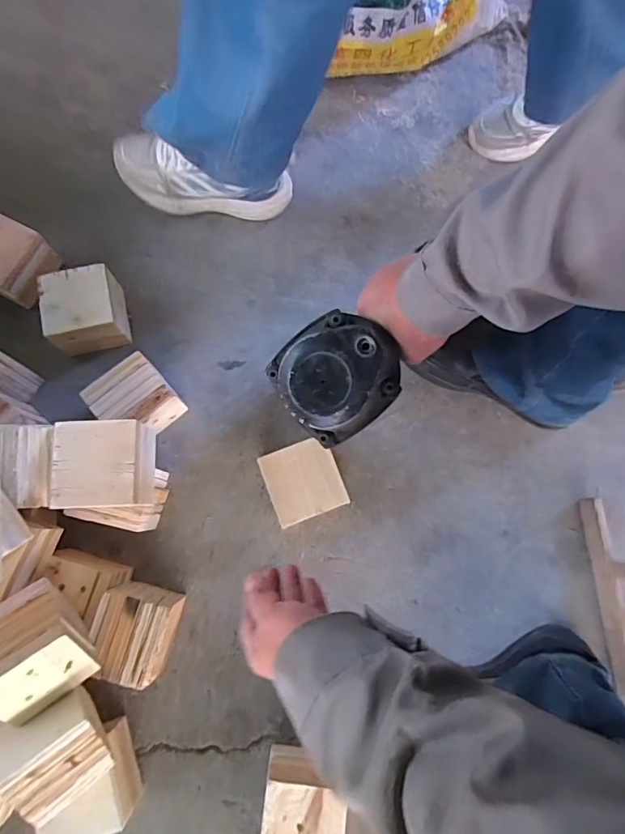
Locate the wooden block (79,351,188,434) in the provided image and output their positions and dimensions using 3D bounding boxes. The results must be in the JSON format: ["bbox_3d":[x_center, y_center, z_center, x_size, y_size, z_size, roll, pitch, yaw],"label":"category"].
[{"bbox_3d":[-0.238,-0.022,0.656,0.090,0.092,0.084,-40,82,-7],"label":"wooden block"}]

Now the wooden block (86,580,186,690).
[{"bbox_3d":[-0.218,0.267,0.603,0.092,0.102,0.096,17,79,2],"label":"wooden block"}]

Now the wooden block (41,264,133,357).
[{"bbox_3d":[-0.324,-0.152,0.688,0.102,0.075,0.096,-16,80,-3],"label":"wooden block"}]

